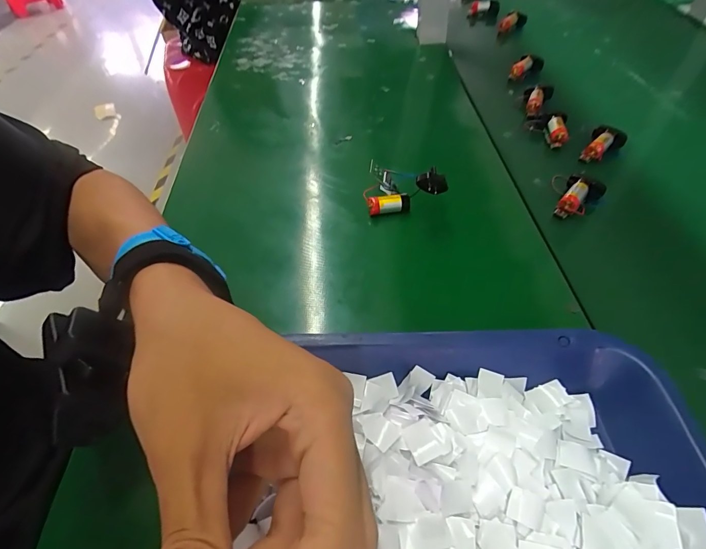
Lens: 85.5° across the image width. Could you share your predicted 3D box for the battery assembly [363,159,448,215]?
[{"bbox_3d":[0.046,-0.081,0.339,0.071,0.045,0.037,5,51,4],"label":"battery assembly"}]

